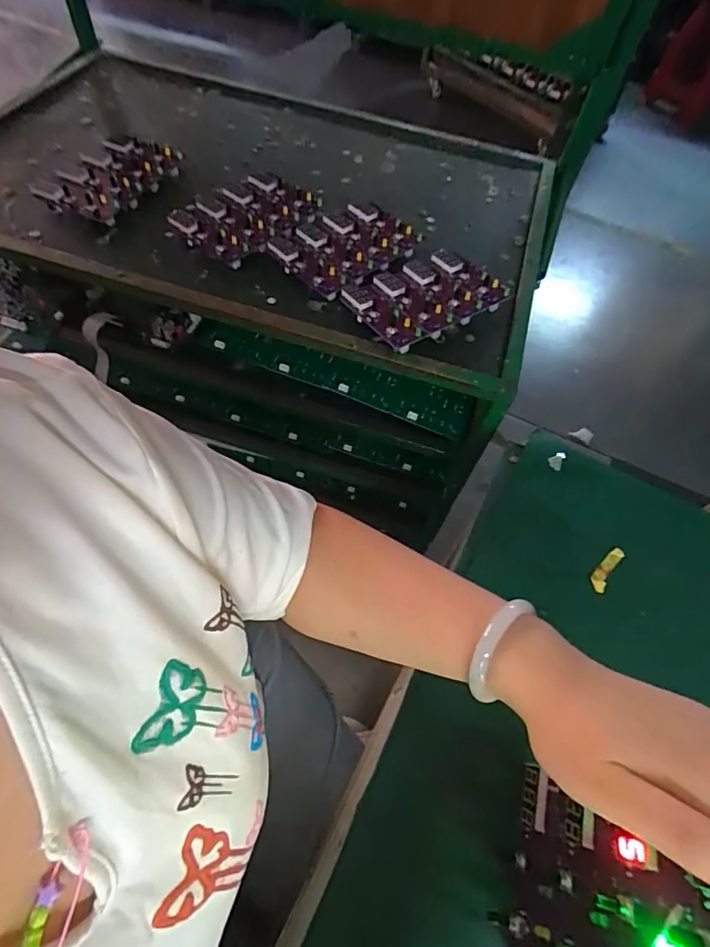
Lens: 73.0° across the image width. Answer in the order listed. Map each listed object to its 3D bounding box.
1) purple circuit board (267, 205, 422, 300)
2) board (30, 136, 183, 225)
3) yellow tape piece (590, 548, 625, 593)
[{"bbox_3d":[-0.010,-0.304,0.625,0.124,0.018,0.175,41,64,17],"label":"purple circuit board"},{"bbox_3d":[-0.339,-0.416,0.678,0.115,0.031,0.193,26,61,10],"label":"board"},{"bbox_3d":[0.239,0.090,0.455,0.015,0.006,0.051,37,63,16],"label":"yellow tape piece"}]

